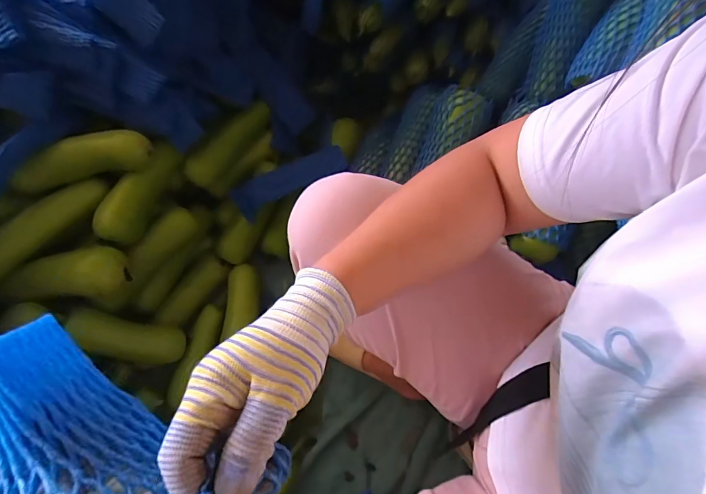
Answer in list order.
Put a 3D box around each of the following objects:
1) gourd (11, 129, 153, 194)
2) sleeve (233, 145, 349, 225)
[{"bbox_3d":[-0.393,-0.124,0.581,0.185,0.053,0.062,-15,71,-4],"label":"gourd"},{"bbox_3d":[-0.110,-0.126,0.713,0.212,0.020,0.054,-28,72,-8],"label":"sleeve"}]

